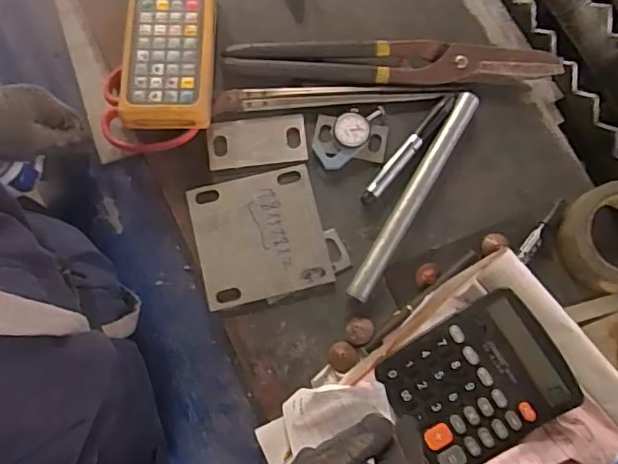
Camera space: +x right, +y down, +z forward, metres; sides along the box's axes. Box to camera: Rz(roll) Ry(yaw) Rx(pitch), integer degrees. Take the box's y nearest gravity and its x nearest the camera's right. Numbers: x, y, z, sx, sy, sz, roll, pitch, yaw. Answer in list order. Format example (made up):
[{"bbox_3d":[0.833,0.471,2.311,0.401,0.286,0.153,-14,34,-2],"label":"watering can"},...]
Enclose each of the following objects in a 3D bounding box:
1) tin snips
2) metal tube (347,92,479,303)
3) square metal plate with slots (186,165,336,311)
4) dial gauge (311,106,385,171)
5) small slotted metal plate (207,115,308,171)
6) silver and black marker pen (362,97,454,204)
[{"bbox_3d":[0.084,-0.175,0.581,0.335,0.022,0.042,2,76,0],"label":"tin snips"},{"bbox_3d":[0.105,-0.037,0.551,0.022,0.020,0.239,30,78,7],"label":"metal tube"},{"bbox_3d":[-0.048,0.004,0.545,0.120,0.004,0.120,-13,77,-4],"label":"square metal plate with slots"},{"bbox_3d":[0.043,-0.101,0.572,0.087,0.014,0.039,-43,80,-10],"label":"dial gauge"},{"bbox_3d":[-0.052,-0.092,0.566,0.099,0.004,0.050,-6,76,-2],"label":"small slotted metal plate"},{"bbox_3d":[0.101,-0.083,0.562,0.018,0.012,0.138,39,79,8],"label":"silver and black marker pen"}]

